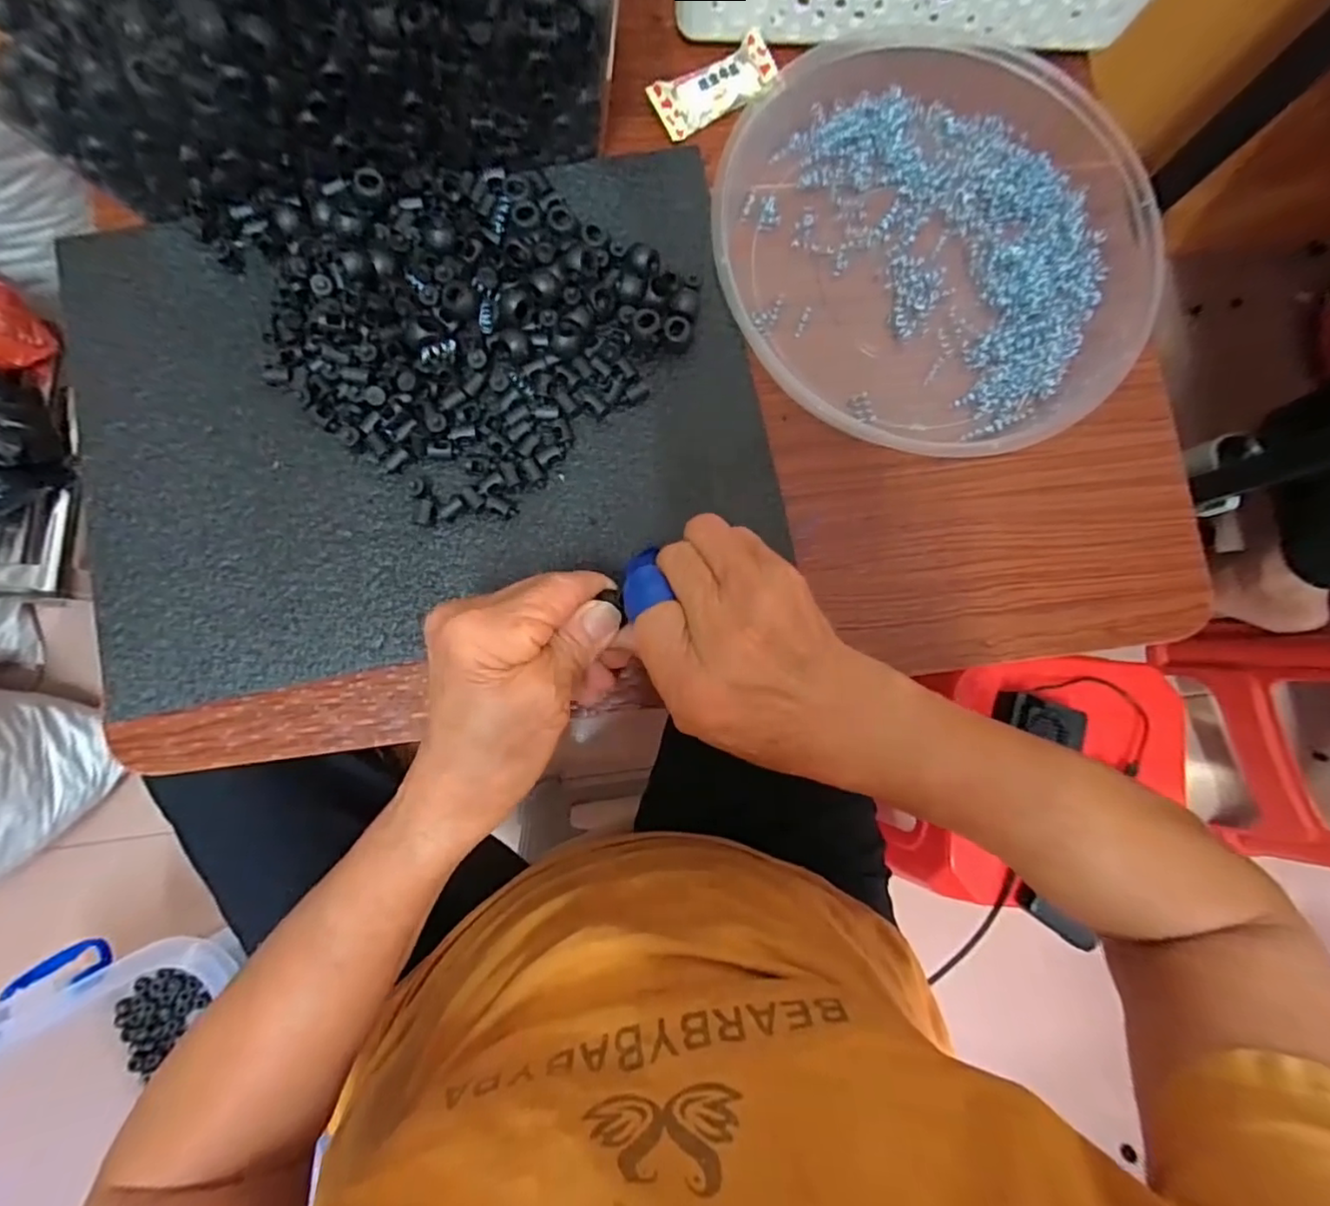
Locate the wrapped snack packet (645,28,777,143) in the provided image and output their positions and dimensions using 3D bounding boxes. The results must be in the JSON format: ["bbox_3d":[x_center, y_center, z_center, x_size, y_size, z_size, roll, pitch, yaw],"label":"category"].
[{"bbox_3d":[0.030,-0.294,0.339,0.073,0.013,0.032,-30,87,-6],"label":"wrapped snack packet"}]

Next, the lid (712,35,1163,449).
[{"bbox_3d":[0.148,-0.200,0.323,0.227,0.036,0.215,0,85,-1],"label":"lid"}]

